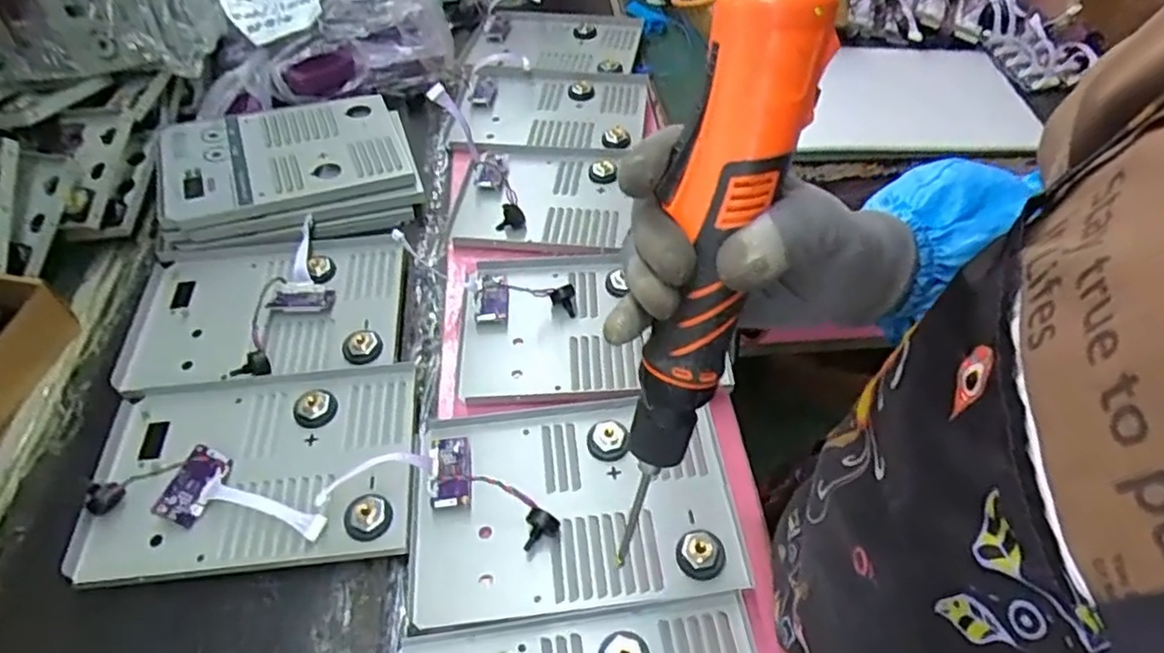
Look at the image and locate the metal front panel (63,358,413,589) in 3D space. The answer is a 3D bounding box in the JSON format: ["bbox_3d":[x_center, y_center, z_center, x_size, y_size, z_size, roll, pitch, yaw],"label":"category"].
[{"bbox_3d":[-0.278,0.117,0.565,0.256,0.028,0.175,-6,50,-8],"label":"metal front panel"}]

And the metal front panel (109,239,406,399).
[{"bbox_3d":[-0.319,-0.022,0.682,0.260,0.030,0.175,-8,51,-10],"label":"metal front panel"}]

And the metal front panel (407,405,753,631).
[{"bbox_3d":[-0.008,0.143,0.561,0.252,0.035,0.178,-4,50,-6],"label":"metal front panel"}]

